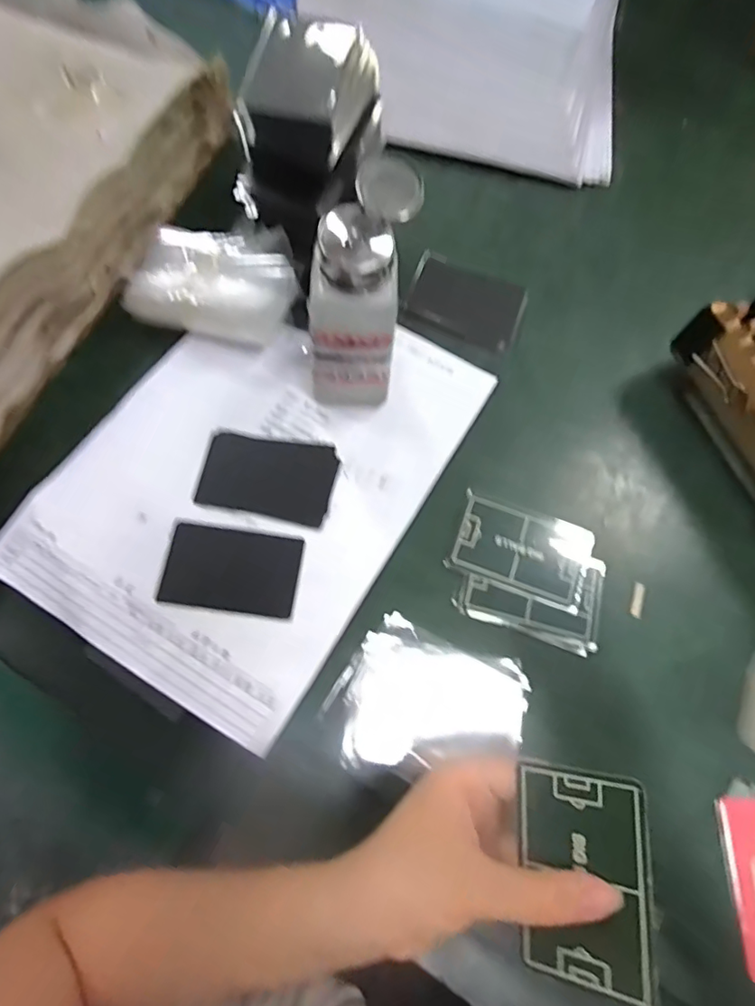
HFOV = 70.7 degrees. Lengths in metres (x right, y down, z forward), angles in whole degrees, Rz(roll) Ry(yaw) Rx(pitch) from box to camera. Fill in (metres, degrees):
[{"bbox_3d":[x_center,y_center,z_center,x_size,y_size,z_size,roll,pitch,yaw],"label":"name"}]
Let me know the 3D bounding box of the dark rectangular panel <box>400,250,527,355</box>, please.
[{"bbox_3d":[0.069,-0.156,0.417,0.088,0.004,0.065,21,73,0],"label":"dark rectangular panel"}]

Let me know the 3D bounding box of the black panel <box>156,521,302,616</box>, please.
[{"bbox_3d":[-0.091,0.042,0.336,0.082,0.005,0.050,8,71,0],"label":"black panel"}]

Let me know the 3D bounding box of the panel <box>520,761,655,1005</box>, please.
[{"bbox_3d":[0.087,0.158,0.226,0.051,0.005,0.082,-5,77,30],"label":"panel"}]

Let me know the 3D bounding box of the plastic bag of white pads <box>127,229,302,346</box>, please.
[{"bbox_3d":[-0.117,-0.155,0.382,0.112,0.017,0.067,10,102,-9],"label":"plastic bag of white pads"}]

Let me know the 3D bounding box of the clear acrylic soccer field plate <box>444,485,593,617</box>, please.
[{"bbox_3d":[0.096,0.030,0.350,0.087,0.004,0.056,20,71,4],"label":"clear acrylic soccer field plate"}]

